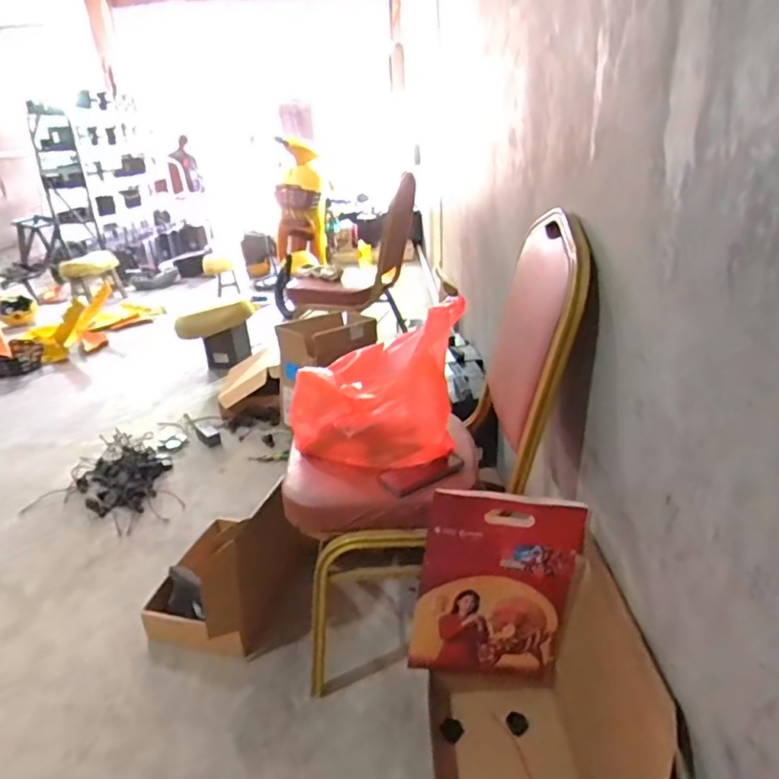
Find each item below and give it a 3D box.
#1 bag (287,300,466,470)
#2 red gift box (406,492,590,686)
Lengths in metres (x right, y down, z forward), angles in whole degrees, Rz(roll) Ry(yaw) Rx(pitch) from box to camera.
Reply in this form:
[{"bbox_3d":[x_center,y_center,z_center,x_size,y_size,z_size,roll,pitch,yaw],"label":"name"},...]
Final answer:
[{"bbox_3d":[-0.025,-0.016,1.156,0.318,0.298,0.232,16,31,36],"label":"bag"},{"bbox_3d":[0.198,0.385,1.083,0.282,0.417,0.030,5,20,0],"label":"red gift box"}]

